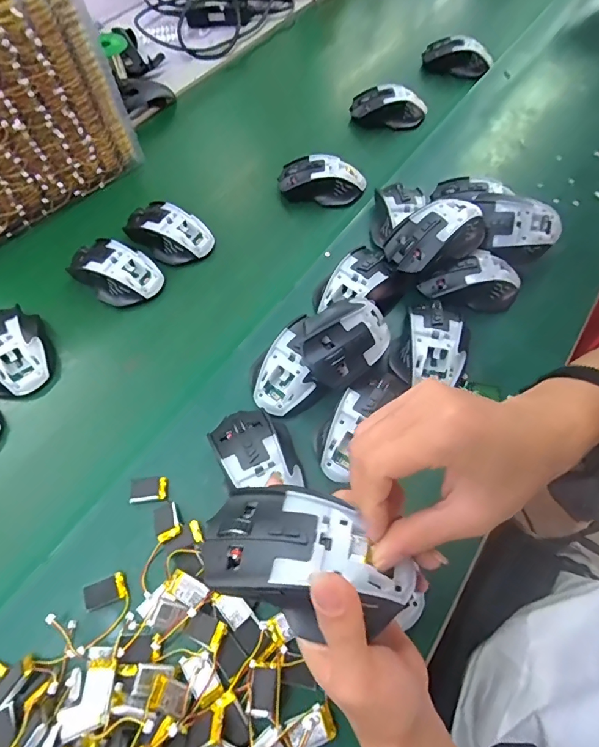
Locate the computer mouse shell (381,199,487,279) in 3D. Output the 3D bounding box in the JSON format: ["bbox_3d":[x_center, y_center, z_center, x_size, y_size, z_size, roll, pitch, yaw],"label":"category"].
[{"bbox_3d":[0.154,-0.155,0.483,0.112,0.040,0.066,-21,61,-10],"label":"computer mouse shell"}]

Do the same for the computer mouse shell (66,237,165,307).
[{"bbox_3d":[-0.217,-0.122,0.521,0.098,0.038,0.069,30,65,18],"label":"computer mouse shell"}]

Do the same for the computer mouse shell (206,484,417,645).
[{"bbox_3d":[0.004,0.097,0.234,0.112,0.029,0.065,22,63,14],"label":"computer mouse shell"}]

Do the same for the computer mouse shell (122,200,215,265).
[{"bbox_3d":[-0.166,-0.180,0.554,0.109,0.038,0.062,28,64,17],"label":"computer mouse shell"}]

